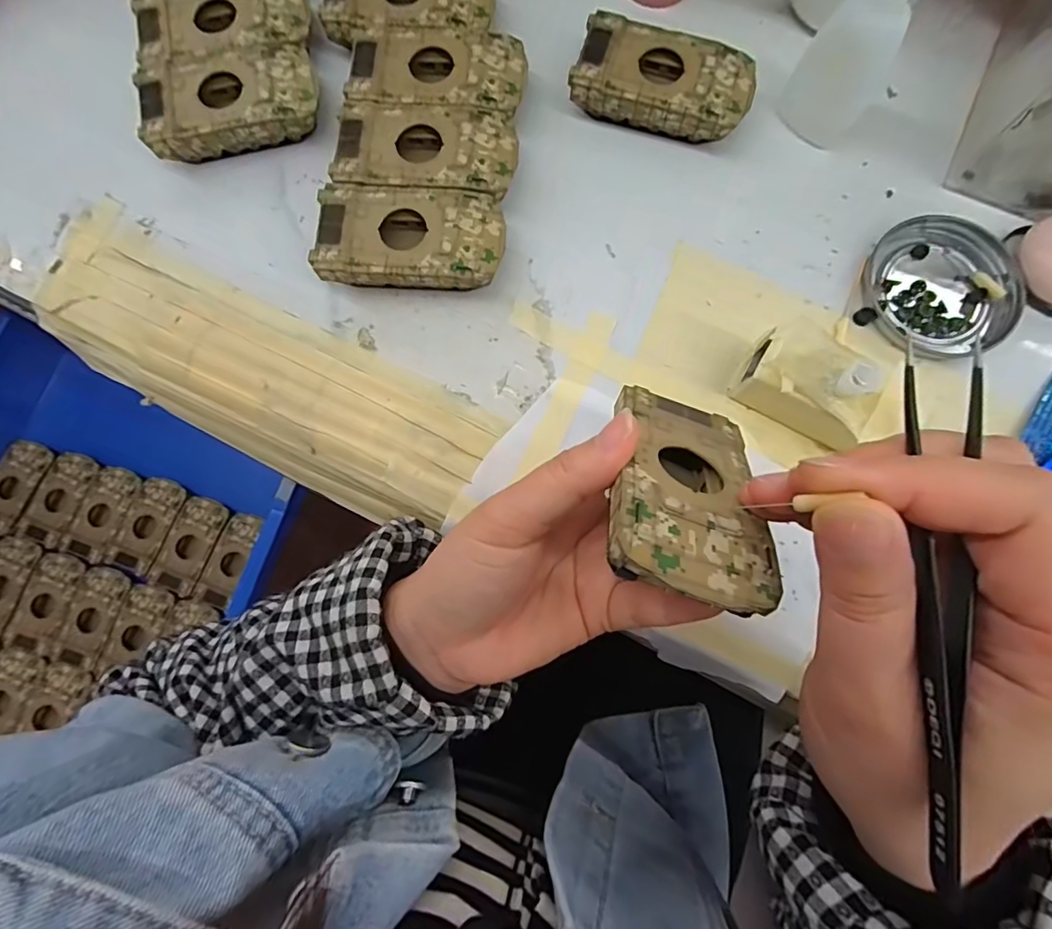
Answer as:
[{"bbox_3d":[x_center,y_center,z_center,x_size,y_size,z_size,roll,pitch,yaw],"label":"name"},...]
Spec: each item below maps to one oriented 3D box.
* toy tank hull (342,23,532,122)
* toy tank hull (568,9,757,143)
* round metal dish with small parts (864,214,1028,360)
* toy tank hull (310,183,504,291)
[{"bbox_3d":[-0.048,-0.219,0.294,0.094,0.019,0.051,6,80,2],"label":"toy tank hull"},{"bbox_3d":[0.077,-0.216,0.293,0.095,0.025,0.050,16,80,4],"label":"toy tank hull"},{"bbox_3d":[0.225,-0.098,0.279,0.076,0.009,0.077,0,80,1],"label":"round metal dish with small parts"},{"bbox_3d":[-0.061,-0.117,0.279,0.096,0.026,0.050,3,80,1],"label":"toy tank hull"}]

